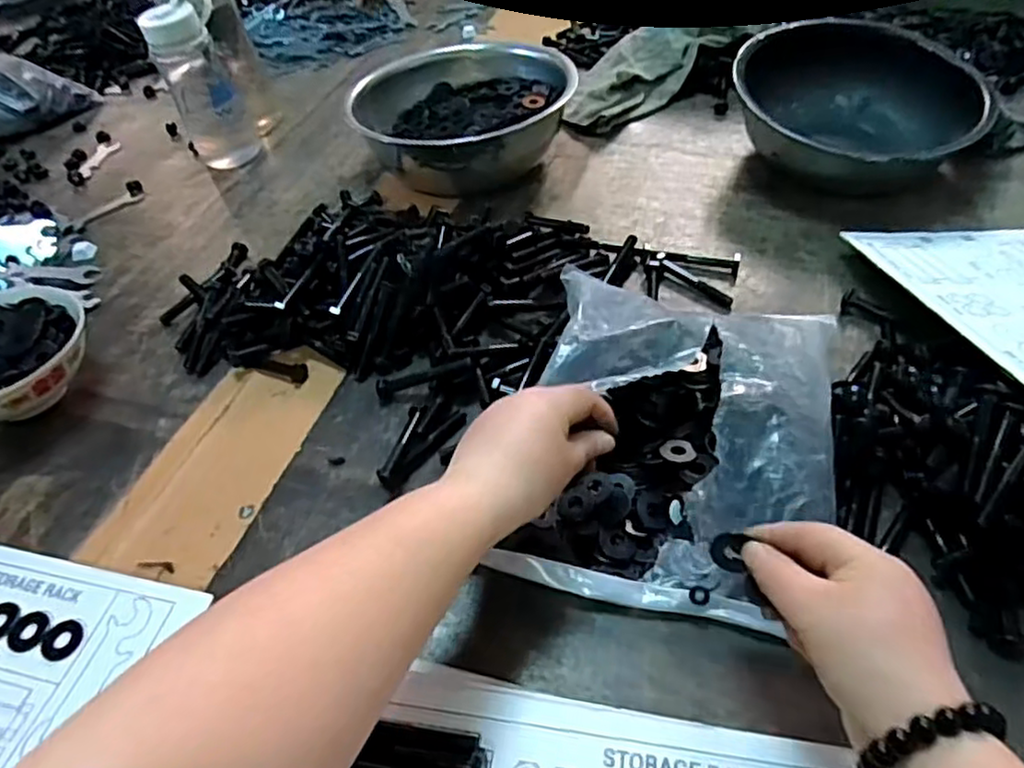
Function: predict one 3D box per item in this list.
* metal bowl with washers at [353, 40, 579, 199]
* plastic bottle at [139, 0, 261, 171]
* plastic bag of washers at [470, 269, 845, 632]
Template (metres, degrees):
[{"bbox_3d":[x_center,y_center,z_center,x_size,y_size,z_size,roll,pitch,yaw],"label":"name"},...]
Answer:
[{"bbox_3d":[-0.056,-0.297,0.750,0.220,0.100,0.183,-17,47,-10],"label":"metal bowl with washers"},{"bbox_3d":[-0.360,-0.353,0.784,0.075,0.177,0.076,-21,48,-14],"label":"plastic bottle"},{"bbox_3d":[0.112,0.026,0.457,0.198,0.067,0.243,10,48,15],"label":"plastic bag of washers"}]

